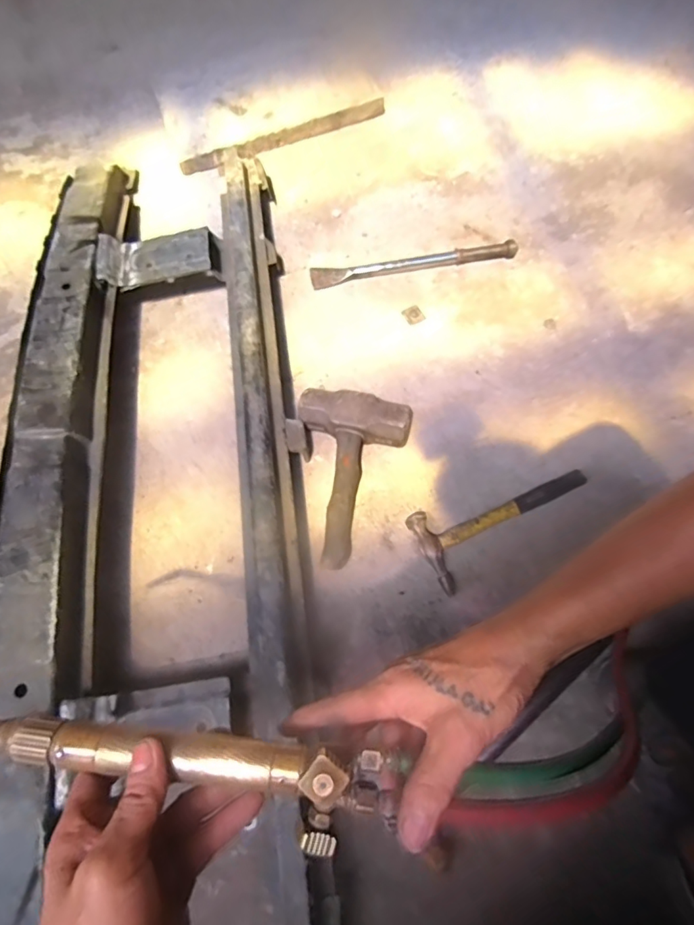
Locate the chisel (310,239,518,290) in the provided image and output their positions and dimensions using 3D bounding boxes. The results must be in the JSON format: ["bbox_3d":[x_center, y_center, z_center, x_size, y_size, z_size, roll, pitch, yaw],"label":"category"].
[{"bbox_3d":[0.112,-0.342,0.834,0.345,0.032,0.033,-8,67,0],"label":"chisel"}]

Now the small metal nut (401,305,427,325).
[{"bbox_3d":[0.111,-0.247,0.810,0.032,0.005,0.037,-25,68,-8],"label":"small metal nut"}]

